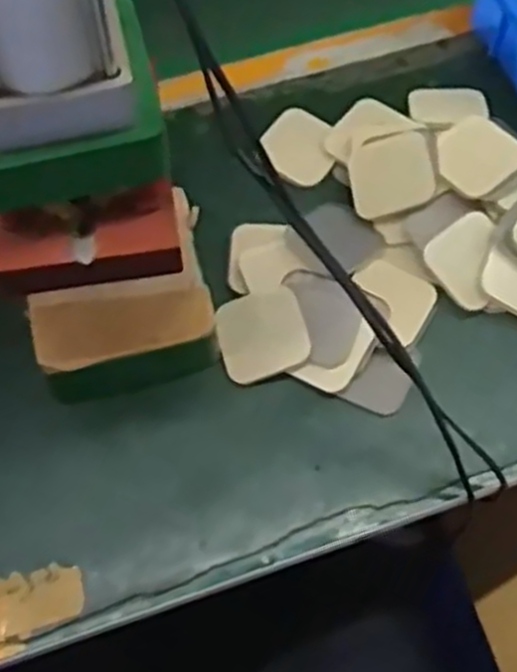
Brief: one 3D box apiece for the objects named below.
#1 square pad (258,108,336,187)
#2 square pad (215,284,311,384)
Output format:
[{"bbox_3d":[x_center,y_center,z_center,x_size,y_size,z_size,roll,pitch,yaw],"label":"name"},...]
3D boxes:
[{"bbox_3d":[0.037,-0.164,0.679,0.063,0.005,0.064,36,72,8],"label":"square pad"},{"bbox_3d":[0.003,-0.002,0.591,0.065,0.004,0.067,-20,70,6],"label":"square pad"}]

